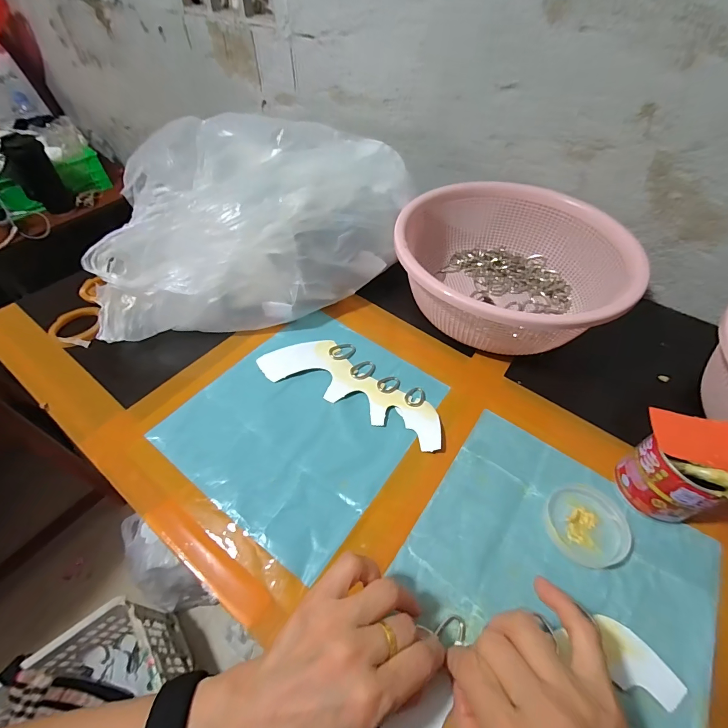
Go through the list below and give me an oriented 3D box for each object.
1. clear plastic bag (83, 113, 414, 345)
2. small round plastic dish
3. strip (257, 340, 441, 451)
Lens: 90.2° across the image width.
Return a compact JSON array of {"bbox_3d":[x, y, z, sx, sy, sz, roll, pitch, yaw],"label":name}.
[{"bbox_3d":[-0.137,-0.190,0.483,0.386,0.155,0.274,-7,52,-7],"label":"clear plastic bag"},{"bbox_3d":[0.197,0.140,0.318,0.066,0.007,0.070,0,52,0],"label":"small round plastic dish"},{"bbox_3d":[-0.009,0.019,0.412,0.215,0.007,0.081,22,55,16],"label":"strip"}]

